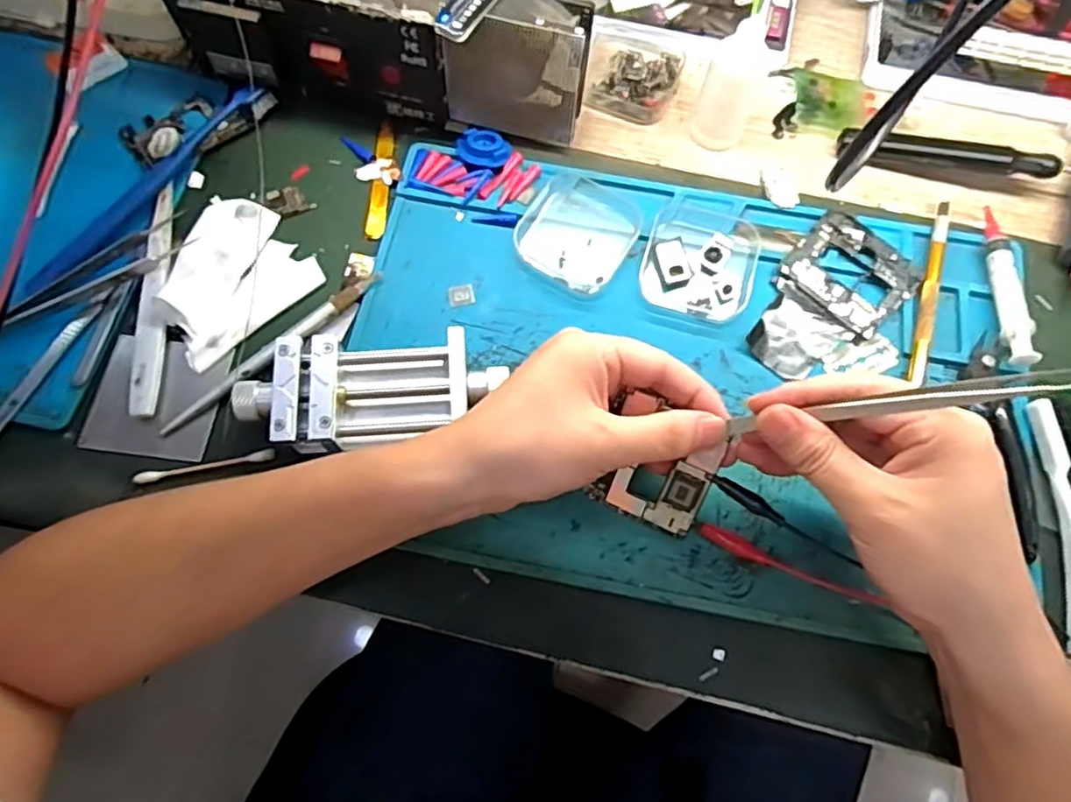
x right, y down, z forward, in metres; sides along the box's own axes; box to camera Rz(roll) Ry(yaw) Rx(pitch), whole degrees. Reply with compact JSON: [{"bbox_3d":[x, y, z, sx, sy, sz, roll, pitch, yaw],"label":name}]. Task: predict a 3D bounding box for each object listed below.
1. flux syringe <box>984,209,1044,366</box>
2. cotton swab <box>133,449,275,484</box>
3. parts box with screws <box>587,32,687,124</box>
[{"bbox_3d":[0.272,-0.067,0.390,0.015,0.020,0.103,6,70,3],"label":"flux syringe"},{"bbox_3d":[-0.174,0.034,0.354,0.070,0.007,0.007,-11,71,-3],"label":"cotton swab"},{"bbox_3d":[0.065,-0.219,0.450,0.062,0.022,0.058,17,71,6],"label":"parts box with screws"}]

